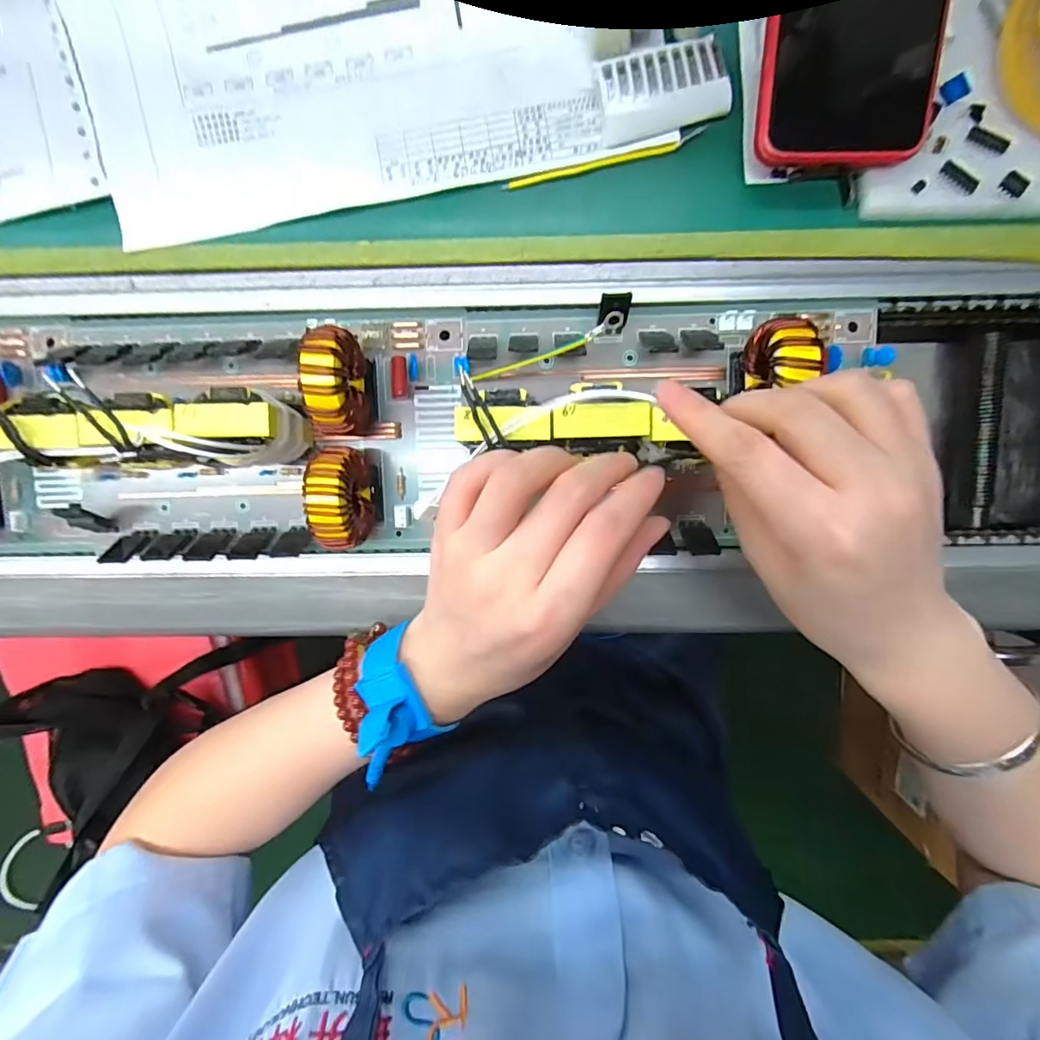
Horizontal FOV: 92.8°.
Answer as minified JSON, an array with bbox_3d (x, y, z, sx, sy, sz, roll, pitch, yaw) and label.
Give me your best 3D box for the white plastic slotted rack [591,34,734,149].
[{"bbox_3d":[0.071,-0.210,0.243,0.062,0.016,0.030,-13,99,2],"label":"white plastic slotted rack"}]

